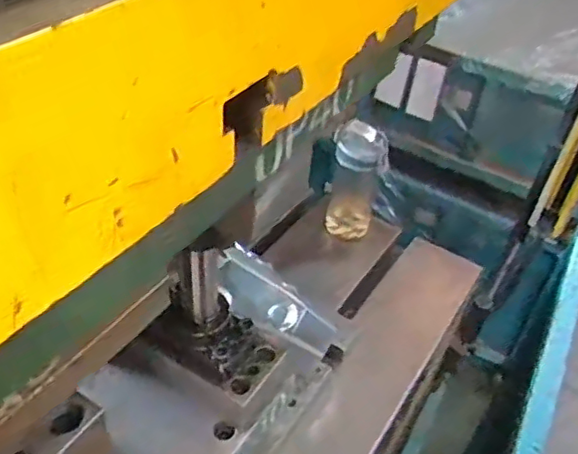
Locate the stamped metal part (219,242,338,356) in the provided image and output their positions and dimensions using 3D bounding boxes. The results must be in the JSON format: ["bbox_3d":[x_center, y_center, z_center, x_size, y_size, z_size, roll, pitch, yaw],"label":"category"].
[{"bbox_3d":[-0.019,0.091,0.753,0.182,0.048,0.077,33,48,29],"label":"stamped metal part"}]

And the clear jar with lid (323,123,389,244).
[{"bbox_3d":[0.100,-0.070,0.914,0.075,0.190,0.069,5,41,1],"label":"clear jar with lid"}]

